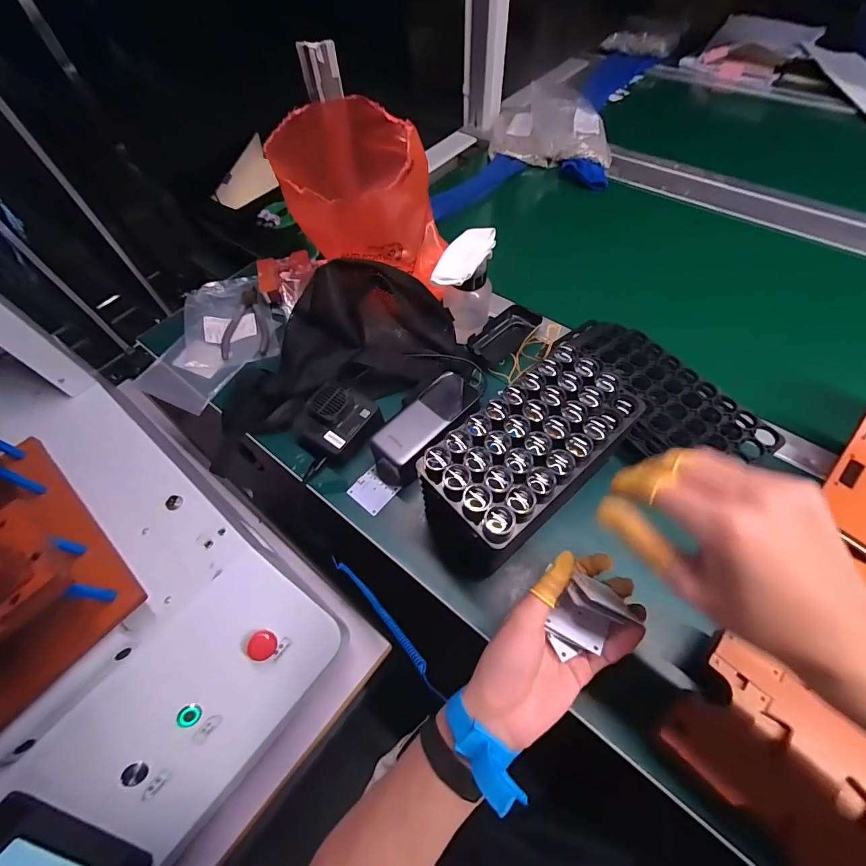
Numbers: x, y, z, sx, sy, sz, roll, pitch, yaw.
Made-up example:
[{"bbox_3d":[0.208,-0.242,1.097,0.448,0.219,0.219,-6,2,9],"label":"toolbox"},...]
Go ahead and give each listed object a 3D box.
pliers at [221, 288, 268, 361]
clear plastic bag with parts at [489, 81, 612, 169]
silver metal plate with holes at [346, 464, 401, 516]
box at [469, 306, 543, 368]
[{"bbox_3d":[-0.280,-0.162,0.583,0.068,0.013,0.134,-16,59,-6],"label":"pliers"},{"bbox_3d":[0.242,-0.640,0.809,0.243,0.095,0.203,9,60,9],"label":"clear plastic bag with parts"},{"bbox_3d":[-0.067,0.066,0.445,0.044,0.009,0.043,35,67,22],"label":"silver metal plate with holes"},{"bbox_3d":[0.093,-0.132,0.538,0.055,0.024,0.107,39,69,23],"label":"box"}]

